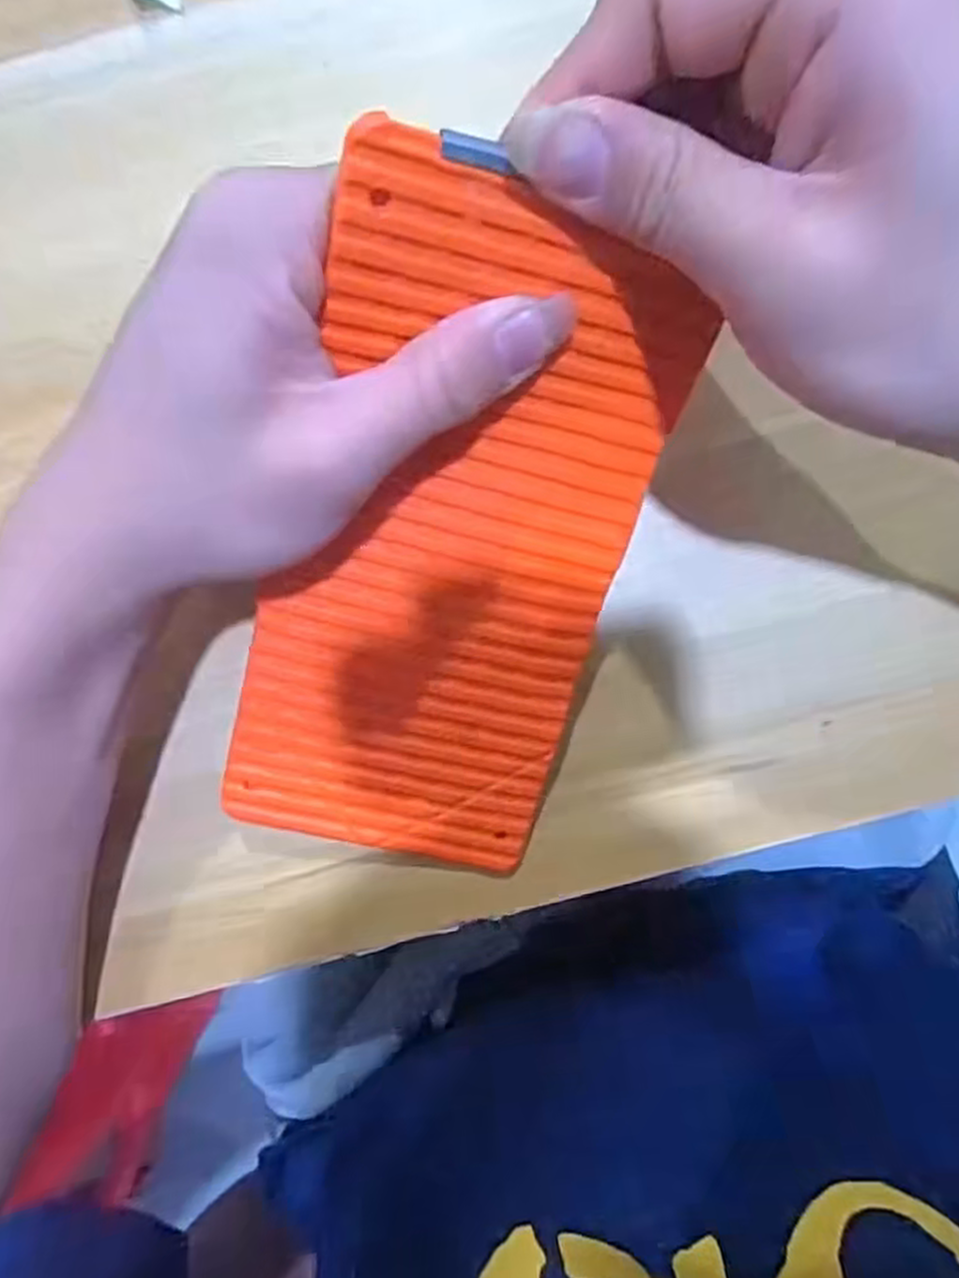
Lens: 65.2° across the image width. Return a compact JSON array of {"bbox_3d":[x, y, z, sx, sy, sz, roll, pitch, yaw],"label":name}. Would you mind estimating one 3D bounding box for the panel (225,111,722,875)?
[{"bbox_3d":[-0.008,-0.016,0.209,0.096,0.023,0.186,9,118,-19],"label":"panel"}]

